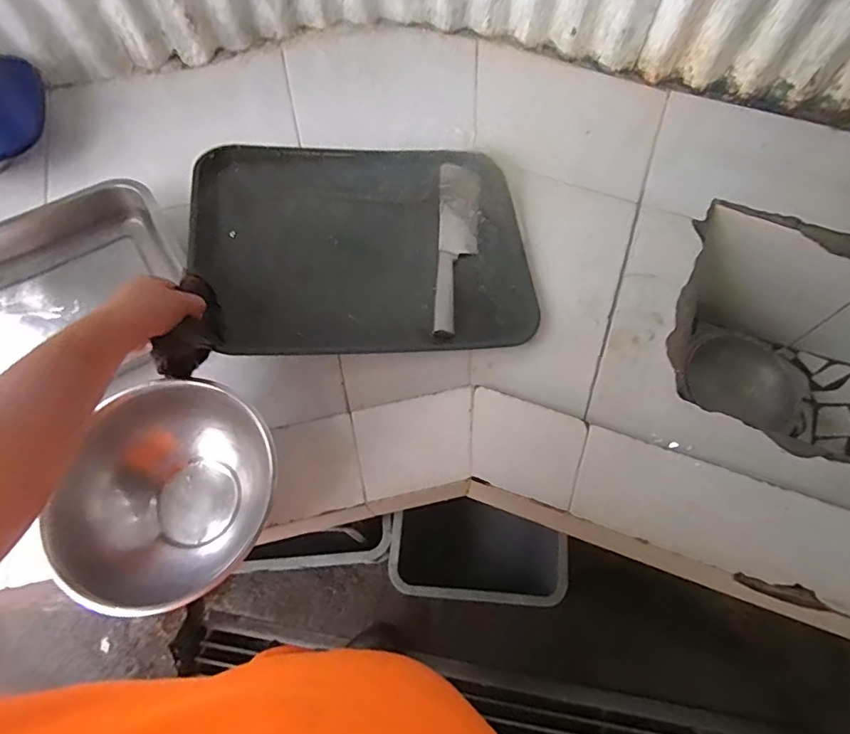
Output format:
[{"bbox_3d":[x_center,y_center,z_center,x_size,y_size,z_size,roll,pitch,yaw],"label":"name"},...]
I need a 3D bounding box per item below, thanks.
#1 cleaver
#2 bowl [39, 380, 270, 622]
[{"bbox_3d":[0.048,-0.173,0.736,0.060,0.014,0.302,10,64,-13],"label":"cleaver"},{"bbox_3d":[-0.271,0.130,0.551,0.187,0.121,0.214,37,71,16],"label":"bowl"}]

